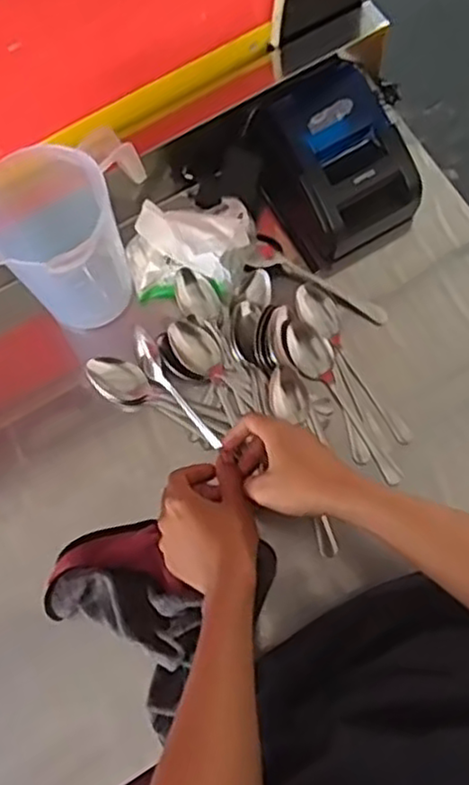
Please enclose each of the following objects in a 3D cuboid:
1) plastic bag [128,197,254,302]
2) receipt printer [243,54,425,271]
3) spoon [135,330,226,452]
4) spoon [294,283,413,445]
[{"bbox_3d":[-0.044,-0.140,0.688,0.121,0.080,0.076,-12,74,-1],"label":"plastic bag"},{"bbox_3d":[0.096,-0.235,0.704,0.120,0.098,0.171,-28,75,-6],"label":"receipt printer"},{"bbox_3d":[-0.059,-0.003,0.681,0.023,0.010,0.144,-35,81,-7],"label":"spoon"},{"bbox_3d":[0.117,-0.027,0.684,0.036,0.024,0.182,-33,89,-7],"label":"spoon"}]

